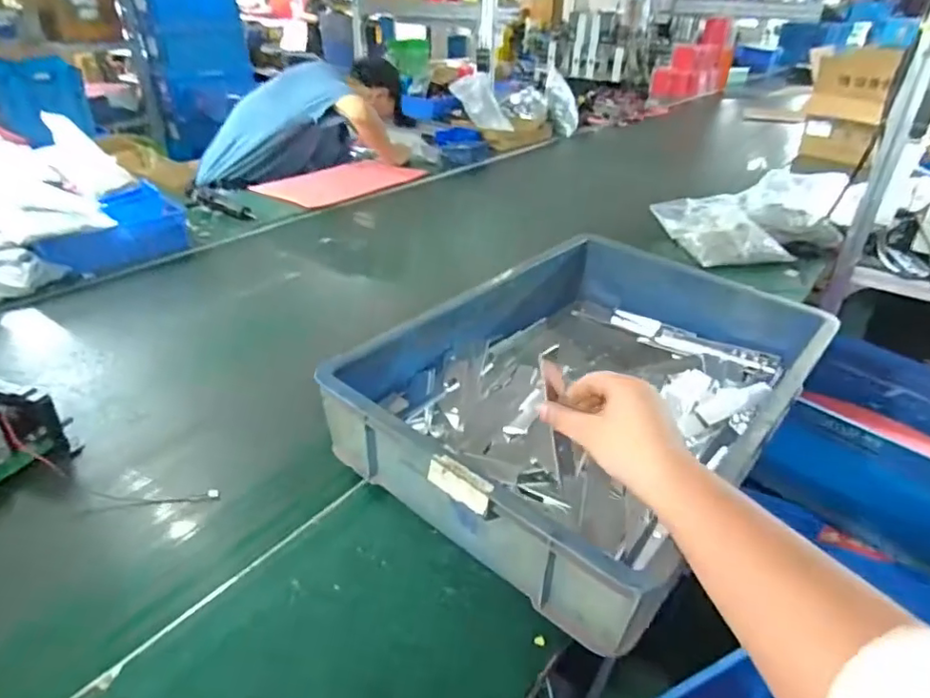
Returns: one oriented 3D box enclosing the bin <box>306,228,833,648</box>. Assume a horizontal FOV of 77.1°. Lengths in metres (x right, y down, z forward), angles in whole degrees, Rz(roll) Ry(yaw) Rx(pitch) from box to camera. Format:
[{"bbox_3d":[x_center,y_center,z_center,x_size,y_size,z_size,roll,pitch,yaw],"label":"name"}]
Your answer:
[{"bbox_3d":[0.145,0.055,0.741,0.398,0.138,0.519,25,39,33],"label":"bin"}]

